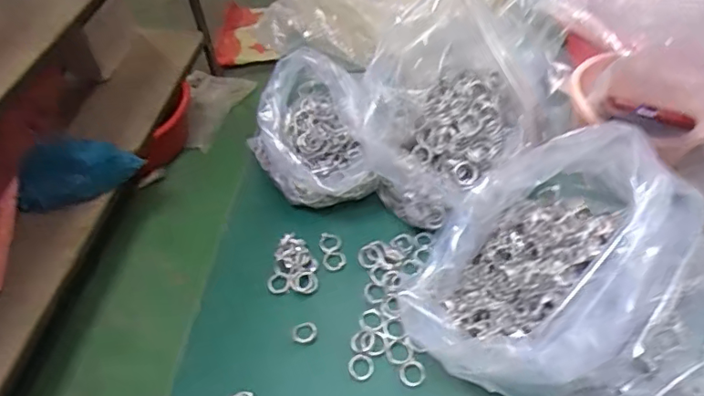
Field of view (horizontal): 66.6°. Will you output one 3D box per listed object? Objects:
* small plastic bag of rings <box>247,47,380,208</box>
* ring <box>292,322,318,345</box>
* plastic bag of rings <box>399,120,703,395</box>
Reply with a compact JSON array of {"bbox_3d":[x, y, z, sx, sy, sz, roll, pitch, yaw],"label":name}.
[{"bbox_3d":[-0.044,-0.058,0.566,0.122,0.114,0.145,-14,49,-7],"label":"small plastic bag of rings"},{"bbox_3d":[-0.042,0.120,0.477,0.022,0.004,0.020,-3,48,3],"label":"ring"},{"bbox_3d":[0.132,0.056,0.396,0.168,0.185,0.167,-14,49,-7],"label":"plastic bag of rings"}]

